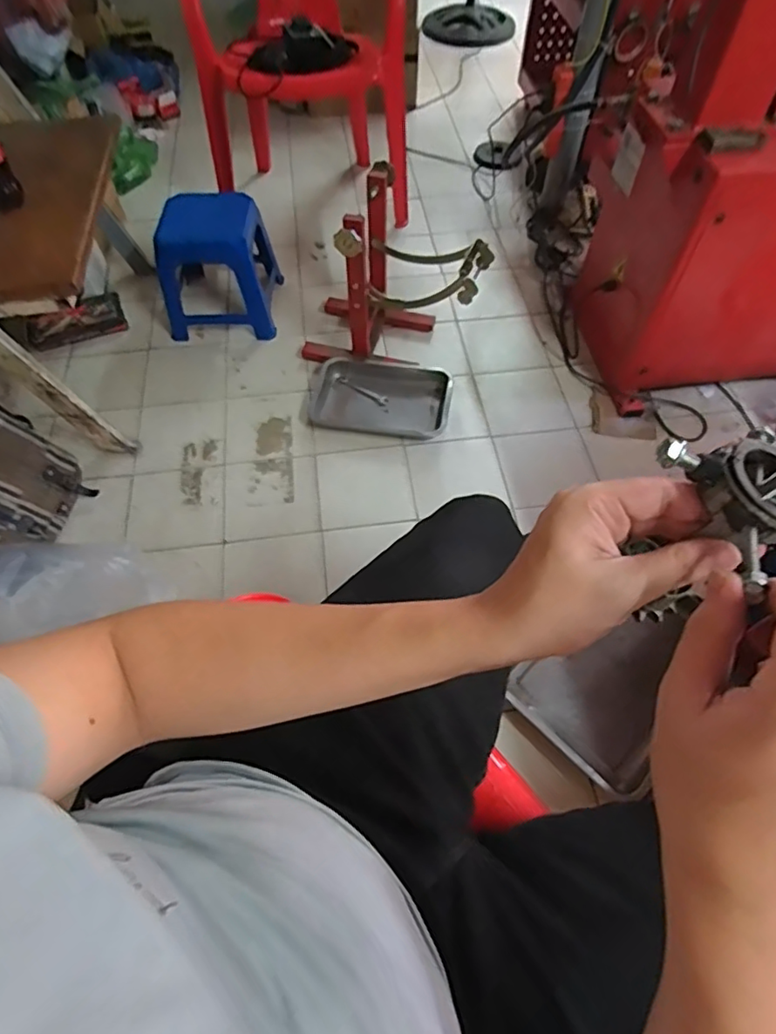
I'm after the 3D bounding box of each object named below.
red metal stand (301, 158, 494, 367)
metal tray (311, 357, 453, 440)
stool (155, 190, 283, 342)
[{"bbox_3d":[0.008,-0.542,1.284,0.424,0.363,0.240,1,59,1],"label":"red metal stand"},{"bbox_3d":[-0.019,-0.279,1.334,0.326,0.034,0.199,6,59,4],"label":"metal tray"},{"bbox_3d":[-0.423,-0.621,1.411,0.260,0.260,0.232,4,59,3],"label":"stool"}]

